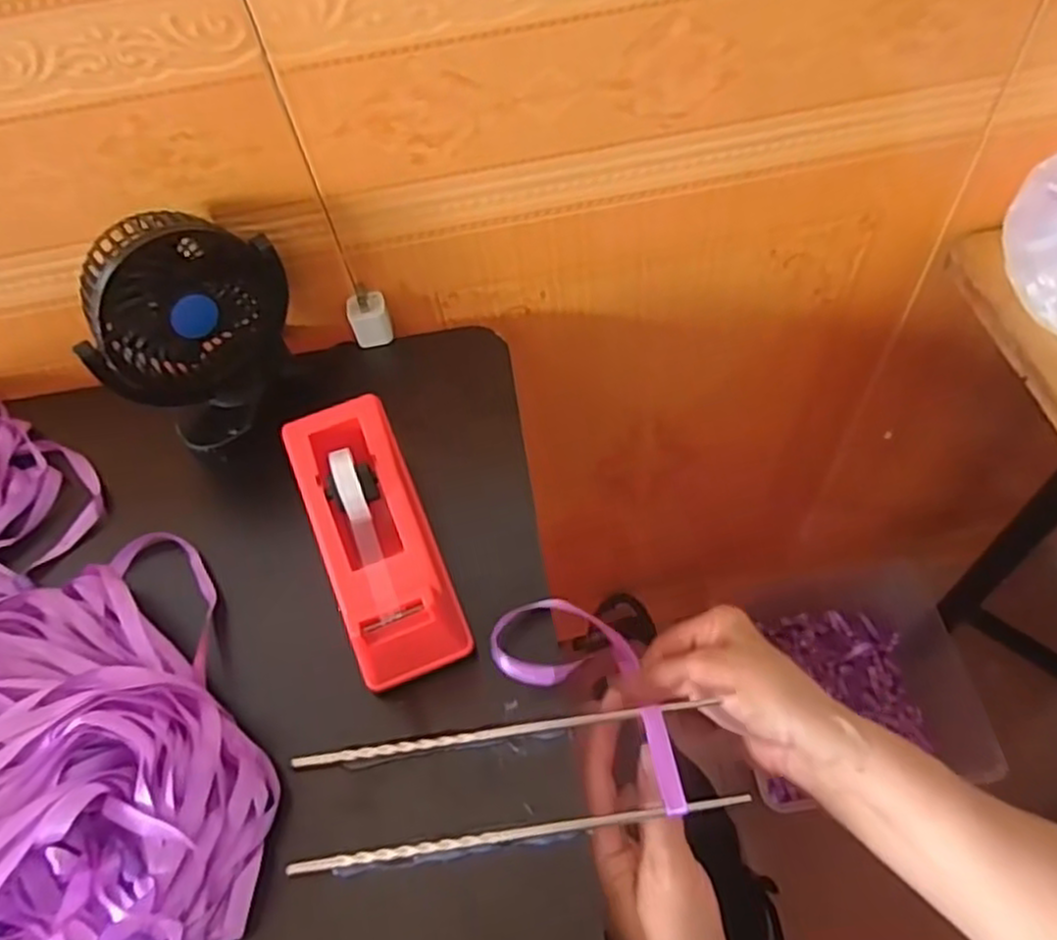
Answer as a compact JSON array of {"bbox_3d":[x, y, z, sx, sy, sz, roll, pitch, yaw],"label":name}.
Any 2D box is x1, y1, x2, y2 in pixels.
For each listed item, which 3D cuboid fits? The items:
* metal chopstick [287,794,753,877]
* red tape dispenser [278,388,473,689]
[{"bbox_3d":[-0.014,0.176,0.355,0.204,0.007,0.006,-9,57,0],"label":"metal chopstick"},{"bbox_3d":[-0.085,0.038,0.414,0.061,0.073,0.155,-20,55,-11],"label":"red tape dispenser"}]

